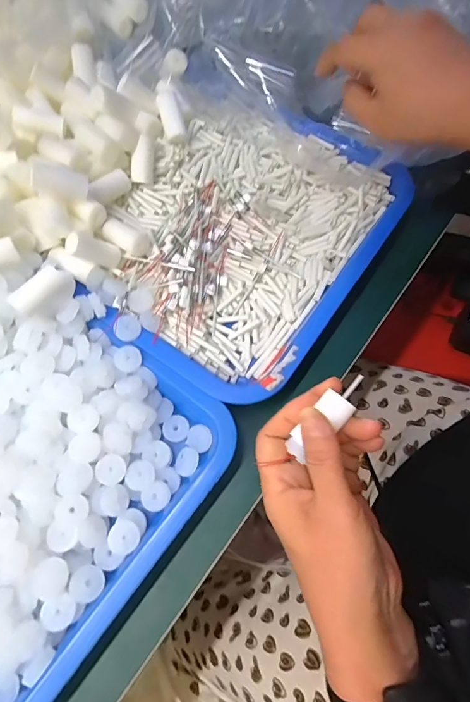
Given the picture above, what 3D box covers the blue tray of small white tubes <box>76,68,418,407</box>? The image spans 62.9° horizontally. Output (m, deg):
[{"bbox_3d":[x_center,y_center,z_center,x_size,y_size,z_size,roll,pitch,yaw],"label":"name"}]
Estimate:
[{"bbox_3d":[0.005,-0.112,0.356,0.237,0.041,0.297,29,71,12],"label":"blue tray of small white tubes"}]

